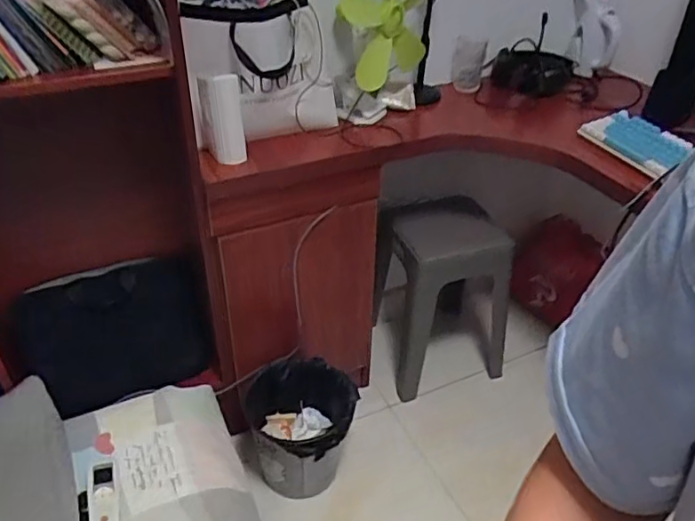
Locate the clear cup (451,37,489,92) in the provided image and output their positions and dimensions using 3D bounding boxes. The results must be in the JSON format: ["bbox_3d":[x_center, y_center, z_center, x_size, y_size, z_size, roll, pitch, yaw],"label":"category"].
[{"bbox_3d":[0.312,-0.509,1.568,0.078,0.125,0.082,1,36,0],"label":"clear cup"}]

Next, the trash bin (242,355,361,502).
[{"bbox_3d":[-0.096,0.422,1.476,0.269,0.249,0.297,-15,39,-20],"label":"trash bin"}]

